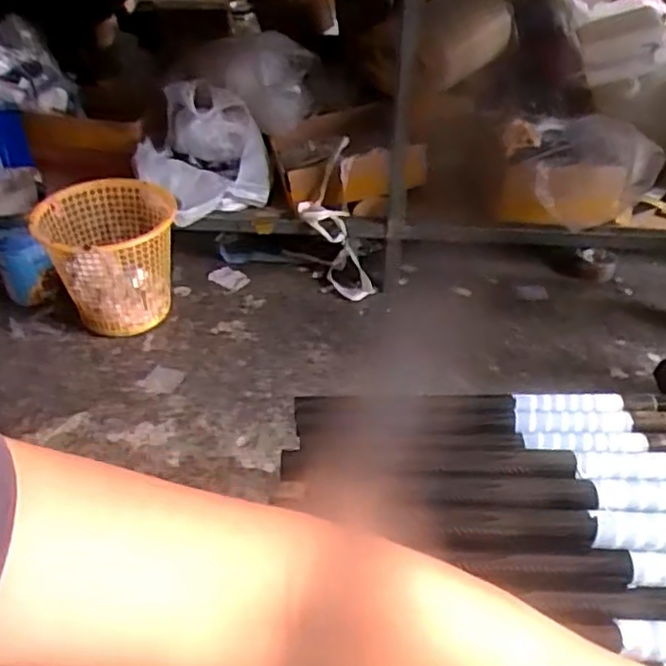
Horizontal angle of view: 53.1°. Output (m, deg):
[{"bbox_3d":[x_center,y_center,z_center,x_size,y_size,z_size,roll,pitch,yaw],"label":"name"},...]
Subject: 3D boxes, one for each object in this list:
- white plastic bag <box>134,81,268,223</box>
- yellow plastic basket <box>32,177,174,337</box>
[{"bbox_3d":[-0.309,-0.421,1.553,0.267,0.229,0.249,-20,44,-25],"label":"white plastic bag"},{"bbox_3d":[-0.459,-0.149,1.429,0.280,0.254,0.256,-12,41,-17],"label":"yellow plastic basket"}]

